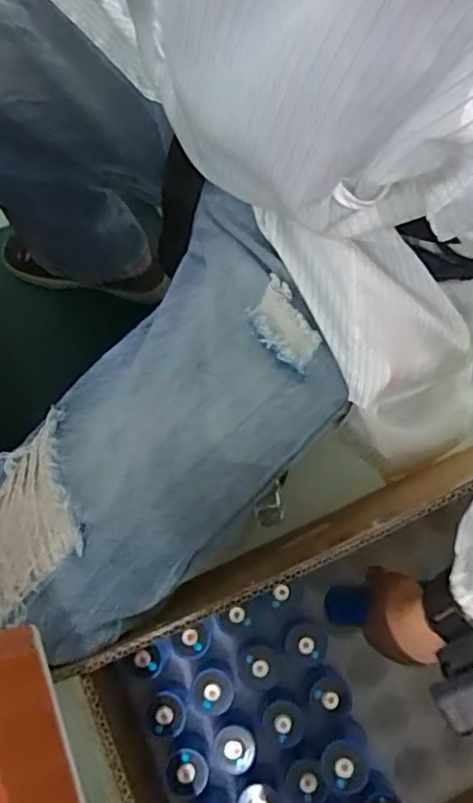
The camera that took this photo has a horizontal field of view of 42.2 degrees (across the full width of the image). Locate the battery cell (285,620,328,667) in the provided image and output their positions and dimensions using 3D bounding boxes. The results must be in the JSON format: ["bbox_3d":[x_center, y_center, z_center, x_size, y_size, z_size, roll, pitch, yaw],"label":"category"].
[{"bbox_3d":[0.066,0.235,0.599,0.036,0.058,0.038,0,72,-1],"label":"battery cell"}]

